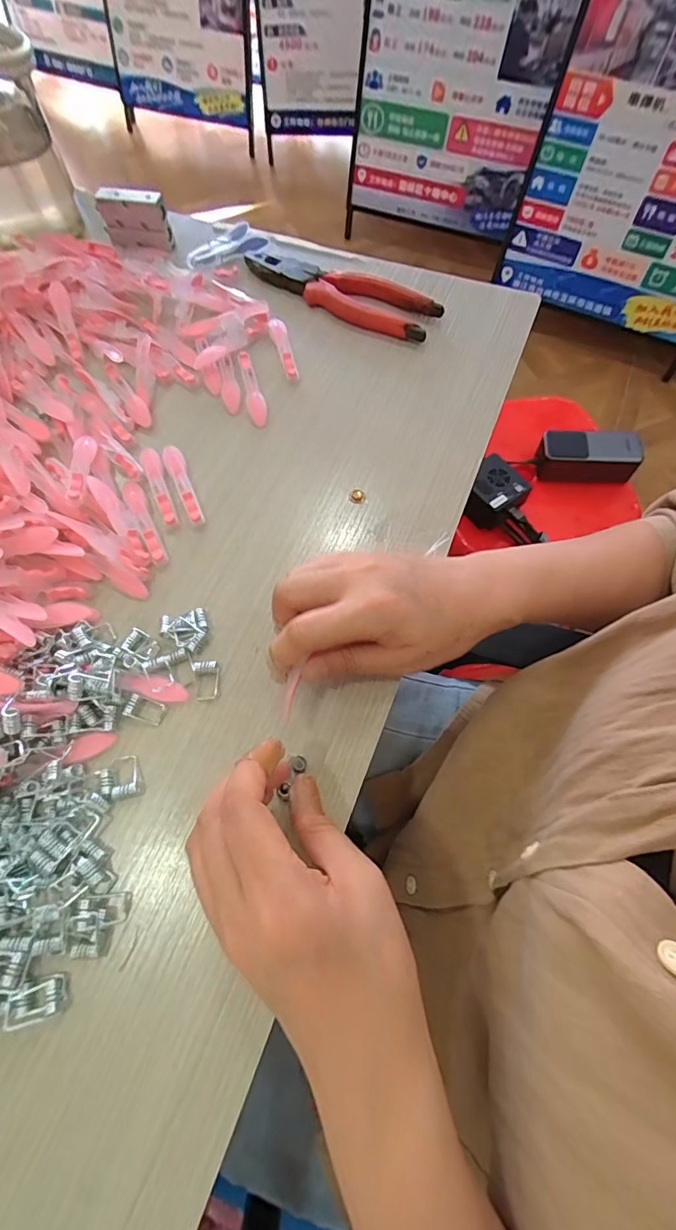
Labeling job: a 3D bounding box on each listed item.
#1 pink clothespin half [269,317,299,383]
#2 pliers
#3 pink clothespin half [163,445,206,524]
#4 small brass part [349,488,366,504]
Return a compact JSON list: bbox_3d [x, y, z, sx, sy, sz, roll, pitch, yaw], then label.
[{"bbox_3d":[-0.045,-0.219,0.387,0.013,0.009,0.068,-13,70,-6],"label":"pink clothespin half"},{"bbox_3d":[0.000,-0.280,0.404,0.179,0.015,0.040,28,71,9],"label":"pliers"},{"bbox_3d":[-0.111,-0.095,0.340,0.013,0.007,0.070,-22,71,-9],"label":"pink clothespin half"},{"bbox_3d":[0.014,-0.085,0.335,0.010,0.004,0.011,0,69,-1],"label":"small brass part"}]

